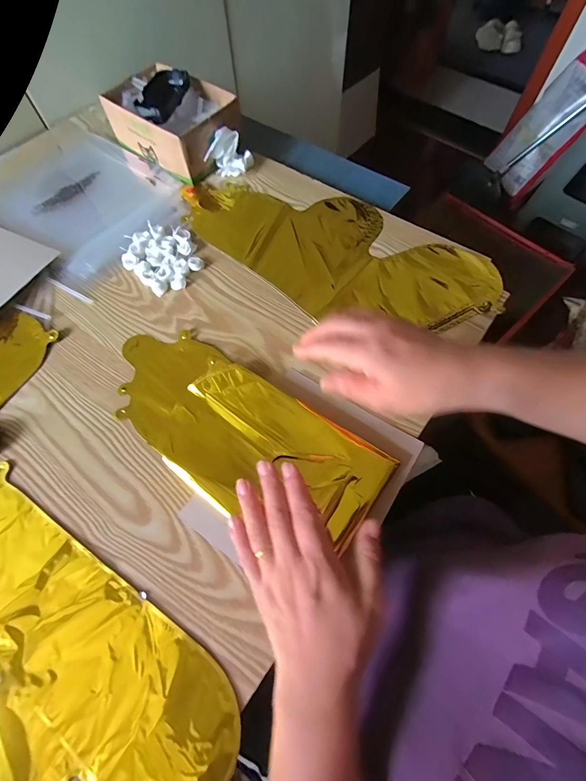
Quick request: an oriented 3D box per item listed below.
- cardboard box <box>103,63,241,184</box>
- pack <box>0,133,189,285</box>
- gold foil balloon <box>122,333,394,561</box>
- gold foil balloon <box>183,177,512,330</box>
[{"bbox_3d":[-0.189,-0.424,0.536,0.184,0.077,0.126,35,70,17],"label":"cardboard box"},{"bbox_3d":[-0.321,-0.298,0.520,0.285,0.013,0.231,35,70,17],"label":"pack"},{"bbox_3d":[-0.065,0.037,0.353,0.317,0.012,0.134,26,68,17],"label":"gold foil balloon"},{"bbox_3d":[0.045,-0.197,0.462,0.430,0.008,0.192,34,70,17],"label":"gold foil balloon"}]

